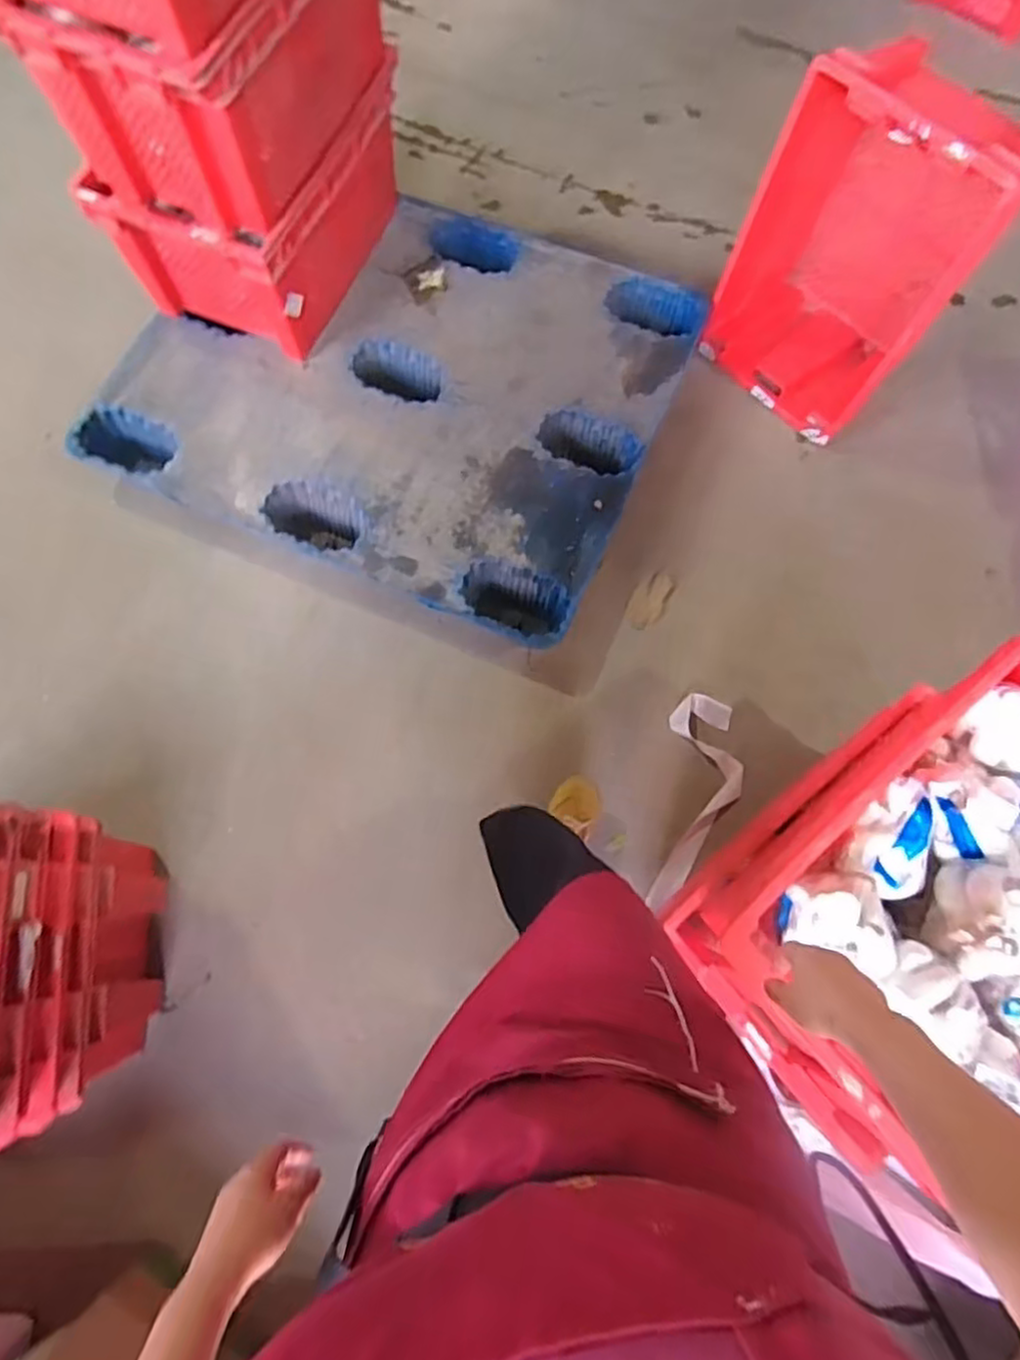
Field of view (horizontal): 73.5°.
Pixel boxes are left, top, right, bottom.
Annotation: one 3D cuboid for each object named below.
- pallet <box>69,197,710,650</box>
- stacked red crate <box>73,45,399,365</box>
[{"bbox_3d":[-0.237,-0.699,1.621,1.177,0.144,0.972,22,74,6],"label":"pallet"},{"bbox_3d":[-0.534,-1.078,1.527,0.400,0.330,0.593,25,74,7],"label":"stacked red crate"}]

